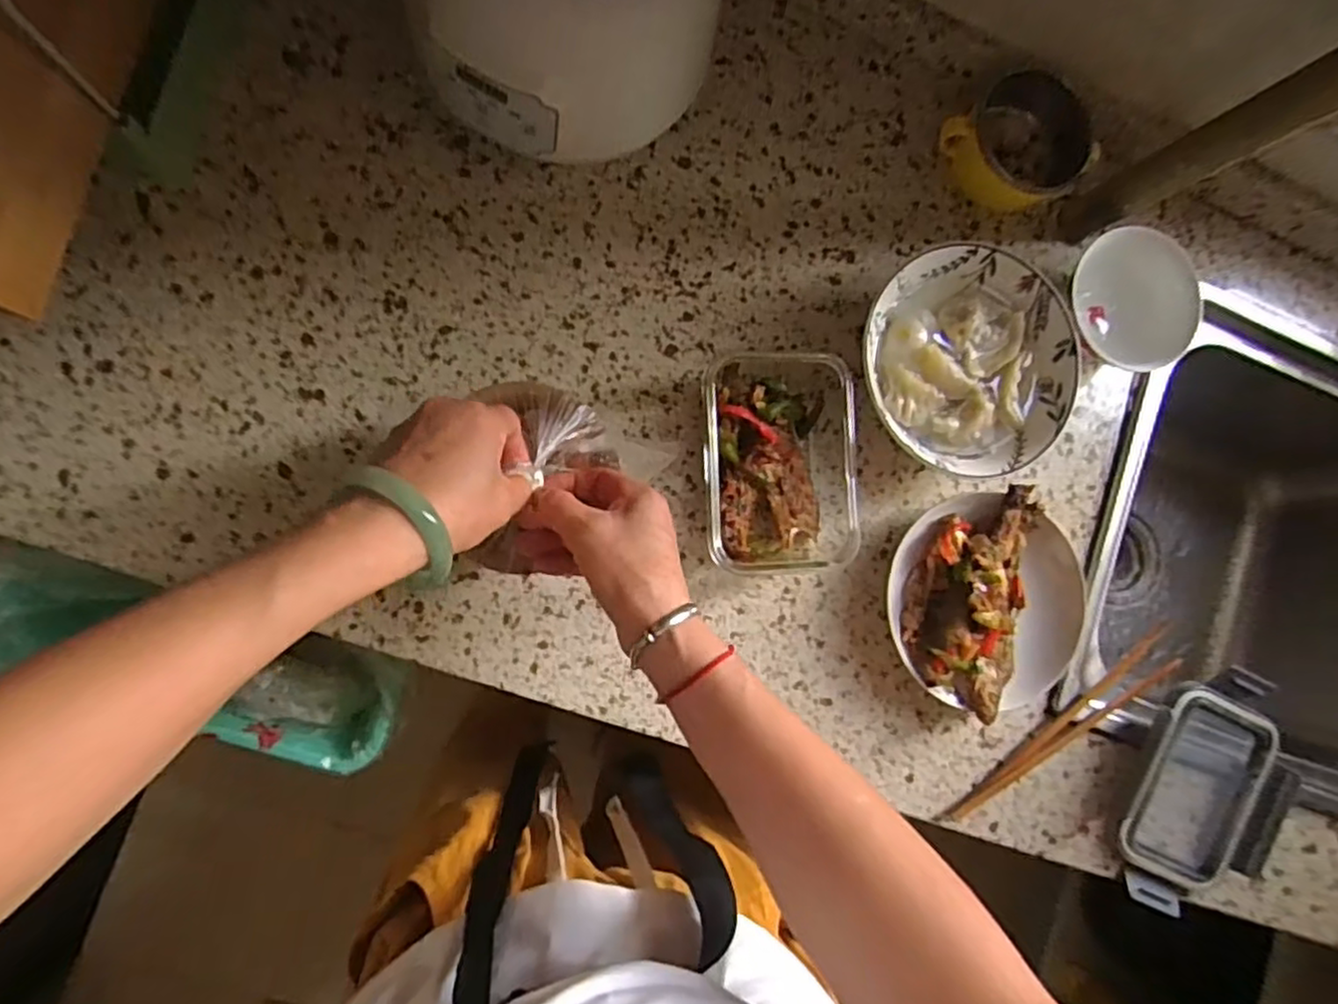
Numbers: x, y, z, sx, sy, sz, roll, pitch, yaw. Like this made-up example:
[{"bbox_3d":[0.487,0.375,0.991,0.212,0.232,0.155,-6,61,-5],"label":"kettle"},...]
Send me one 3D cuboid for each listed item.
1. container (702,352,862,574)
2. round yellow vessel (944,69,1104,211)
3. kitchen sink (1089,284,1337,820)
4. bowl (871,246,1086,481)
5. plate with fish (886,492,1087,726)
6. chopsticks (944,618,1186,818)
[{"bbox_3d":[0.079,-0.029,0.516,0.119,0.052,0.166,-2,88,-9],"label":"container"},{"bbox_3d":[0.278,-0.281,0.561,0.096,0.051,0.099,0,87,-9],"label":"round yellow vessel"},{"bbox_3d":[0.569,0.068,0.746,0.445,0.256,0.416,18,85,-7],"label":"kitchen sink"},{"bbox_3d":[0.224,-0.105,0.543,0.160,0.052,0.166,0,87,-9],"label":"bowl"},{"bbox_3d":[0.246,0.078,0.545,0.156,0.046,0.166,0,87,-9],"label":"plate with fish"},{"bbox_3d":[0.330,0.188,0.570,0.235,0.014,0.045,-36,93,-9],"label":"chopsticks"}]

